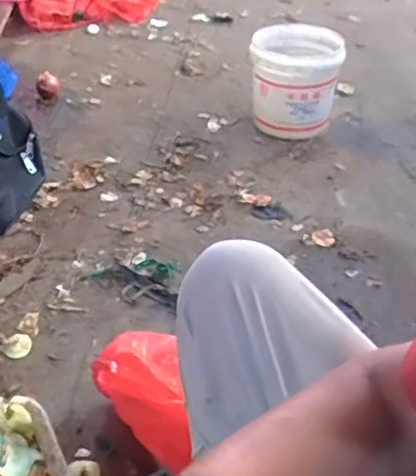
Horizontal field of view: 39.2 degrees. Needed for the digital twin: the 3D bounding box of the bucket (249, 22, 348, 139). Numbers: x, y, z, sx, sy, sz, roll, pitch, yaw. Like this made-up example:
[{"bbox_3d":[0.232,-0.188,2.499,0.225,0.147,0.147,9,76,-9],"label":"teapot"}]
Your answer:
[{"bbox_3d":[0.249,-0.452,1.663,0.240,0.254,0.256,0,38,0],"label":"bucket"}]

